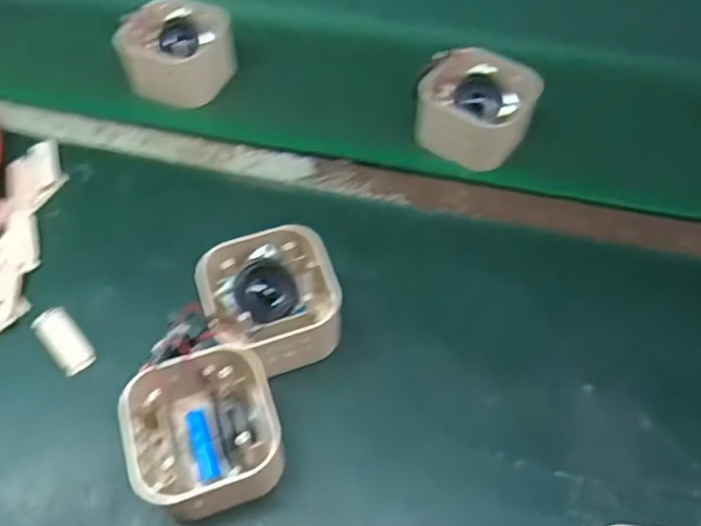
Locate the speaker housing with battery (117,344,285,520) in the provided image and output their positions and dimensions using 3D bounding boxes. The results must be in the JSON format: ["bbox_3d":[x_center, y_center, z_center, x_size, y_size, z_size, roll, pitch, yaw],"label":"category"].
[{"bbox_3d":[-0.090,0.111,0.411,0.098,0.062,0.092,-13,59,-11],"label":"speaker housing with battery"}]

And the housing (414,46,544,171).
[{"bbox_3d":[0.112,-0.142,0.577,0.103,0.053,0.092,19,57,12],"label":"housing"}]

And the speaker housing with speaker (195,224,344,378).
[{"bbox_3d":[-0.055,0.033,0.460,0.091,0.062,0.094,-19,57,-13],"label":"speaker housing with speaker"}]

